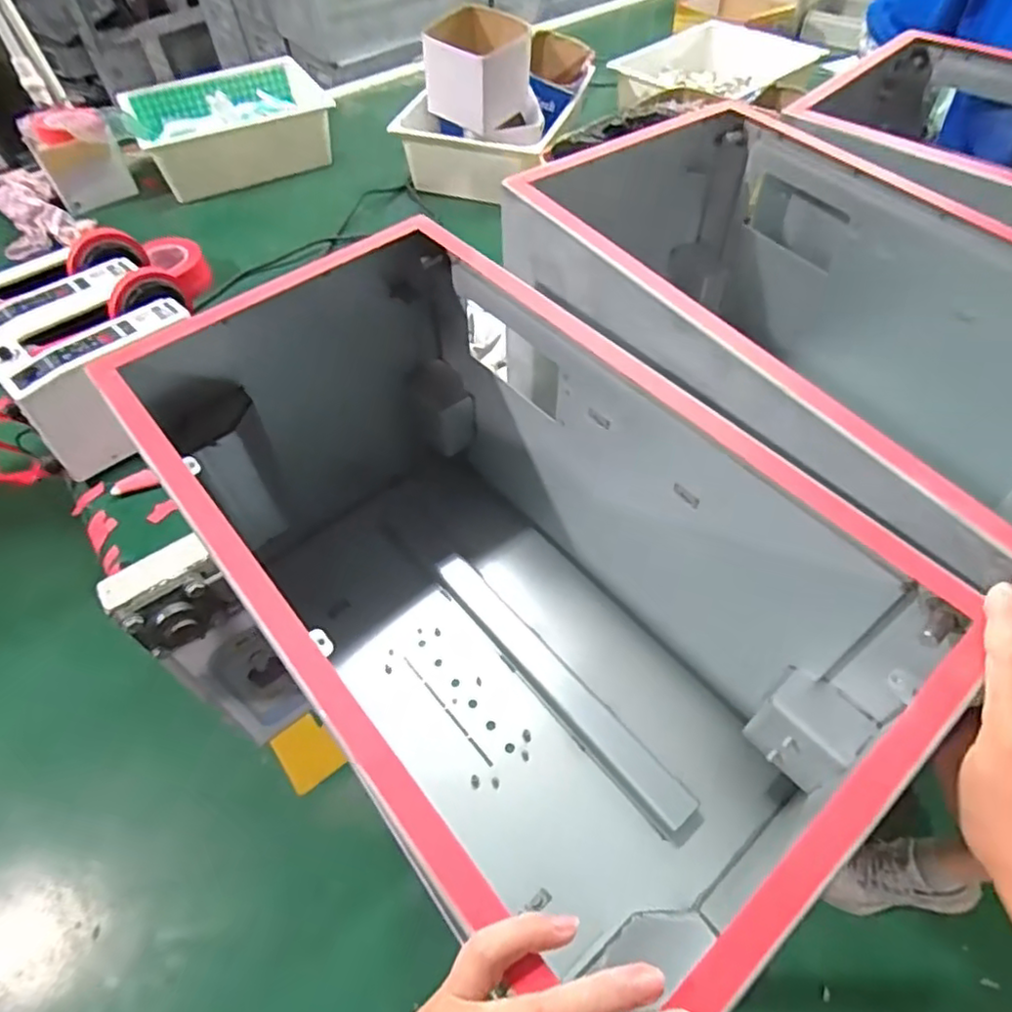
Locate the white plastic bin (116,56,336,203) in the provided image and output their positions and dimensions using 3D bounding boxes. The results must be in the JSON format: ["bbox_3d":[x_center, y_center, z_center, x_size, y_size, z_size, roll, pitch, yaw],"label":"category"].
[{"bbox_3d":[-0.556,-0.787,1.319,0.374,0.116,0.283,-21,55,-13],"label":"white plastic bin"}]

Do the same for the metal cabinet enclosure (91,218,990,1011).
[{"bbox_3d":[-0.012,0.057,0.540,0.558,0.322,0.306,37,63,26],"label":"metal cabinet enclosure"}]

